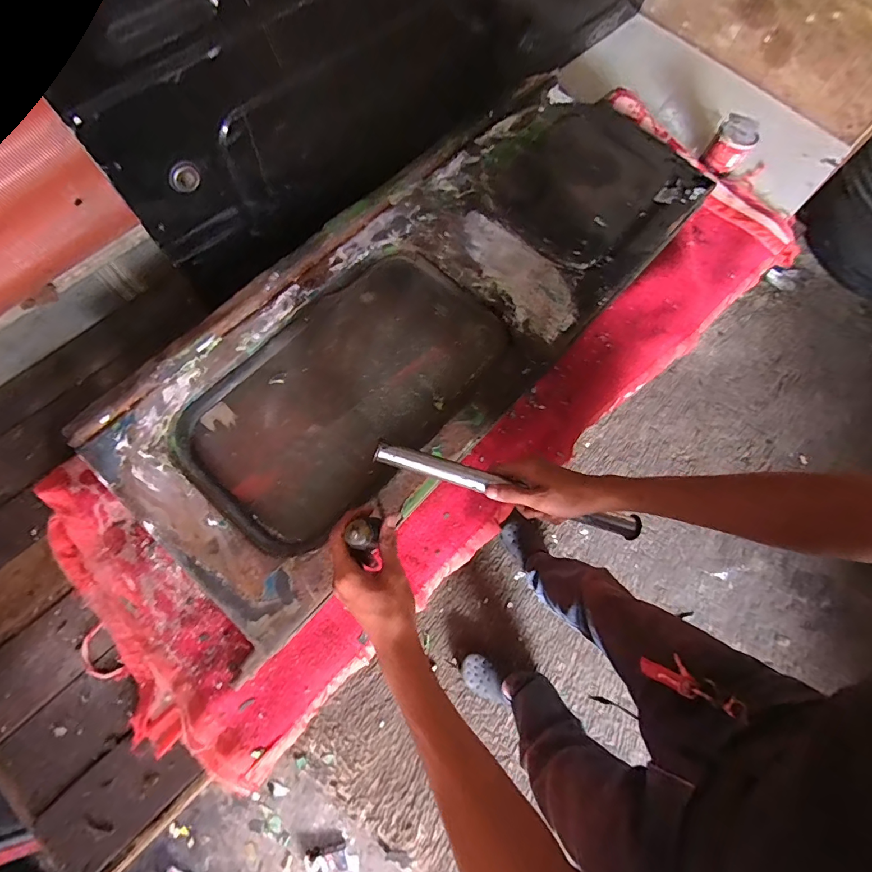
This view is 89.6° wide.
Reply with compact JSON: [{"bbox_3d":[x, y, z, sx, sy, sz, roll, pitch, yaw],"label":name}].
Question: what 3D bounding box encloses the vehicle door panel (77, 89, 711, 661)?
[{"bbox_3d":[0.009,-0.212,0.675,0.377,0.077,1.008,42,73,12],"label":"vehicle door panel"}]

